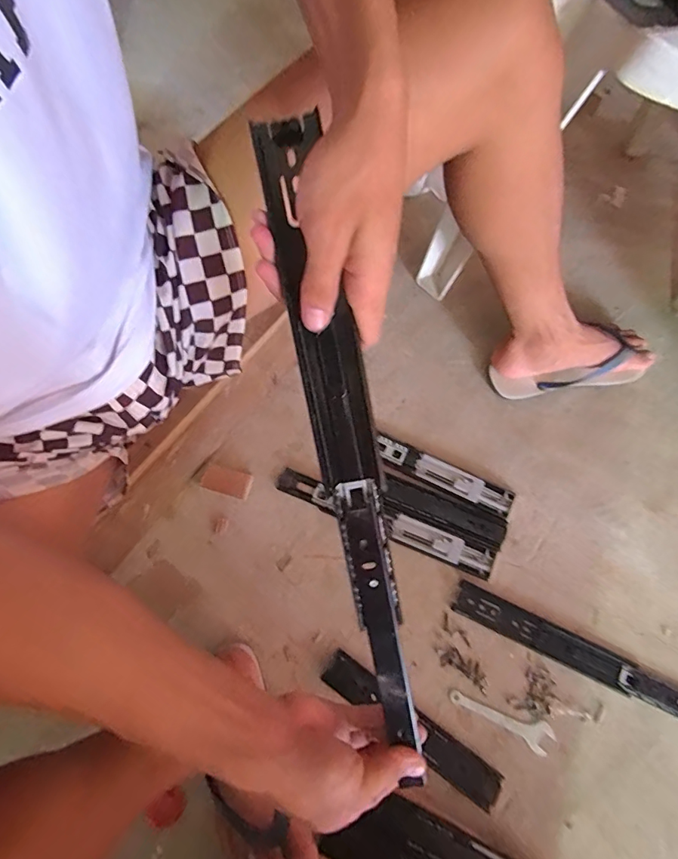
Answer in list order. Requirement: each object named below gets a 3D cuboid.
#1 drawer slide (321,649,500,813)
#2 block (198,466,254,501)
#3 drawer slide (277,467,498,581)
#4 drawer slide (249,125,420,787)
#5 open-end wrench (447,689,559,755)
[{"bbox_3d":[0.089,0.372,0.580,0.246,0.011,0.043,35,75,8],"label":"drawer slide"},{"bbox_3d":[-0.160,0.077,0.665,0.070,0.025,0.034,14,73,2],"label":"block"},{"bbox_3d":[0.065,0.125,0.656,0.317,0.008,0.050,24,73,5],"label":"drawer slide"},{"bbox_3d":[0.008,0.024,0.324,0.043,0.021,0.443,-14,99,-6],"label":"drawer slide"},{"bbox_3d":[0.206,0.369,0.592,0.137,0.004,0.035,24,73,5],"label":"open-end wrench"}]

